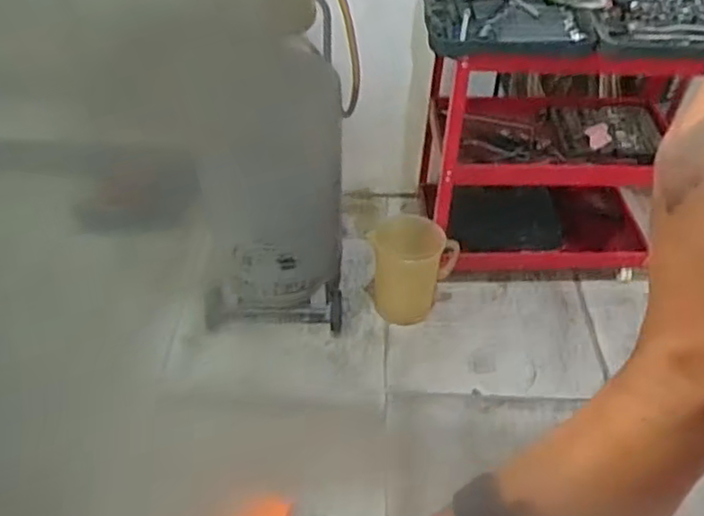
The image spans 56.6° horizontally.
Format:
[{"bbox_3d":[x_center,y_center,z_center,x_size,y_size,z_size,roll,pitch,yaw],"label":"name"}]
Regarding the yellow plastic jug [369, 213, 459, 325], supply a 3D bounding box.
[{"bbox_3d":[0.160,0.044,1.789,0.233,0.297,0.171,9,45,9],"label":"yellow plastic jug"}]

